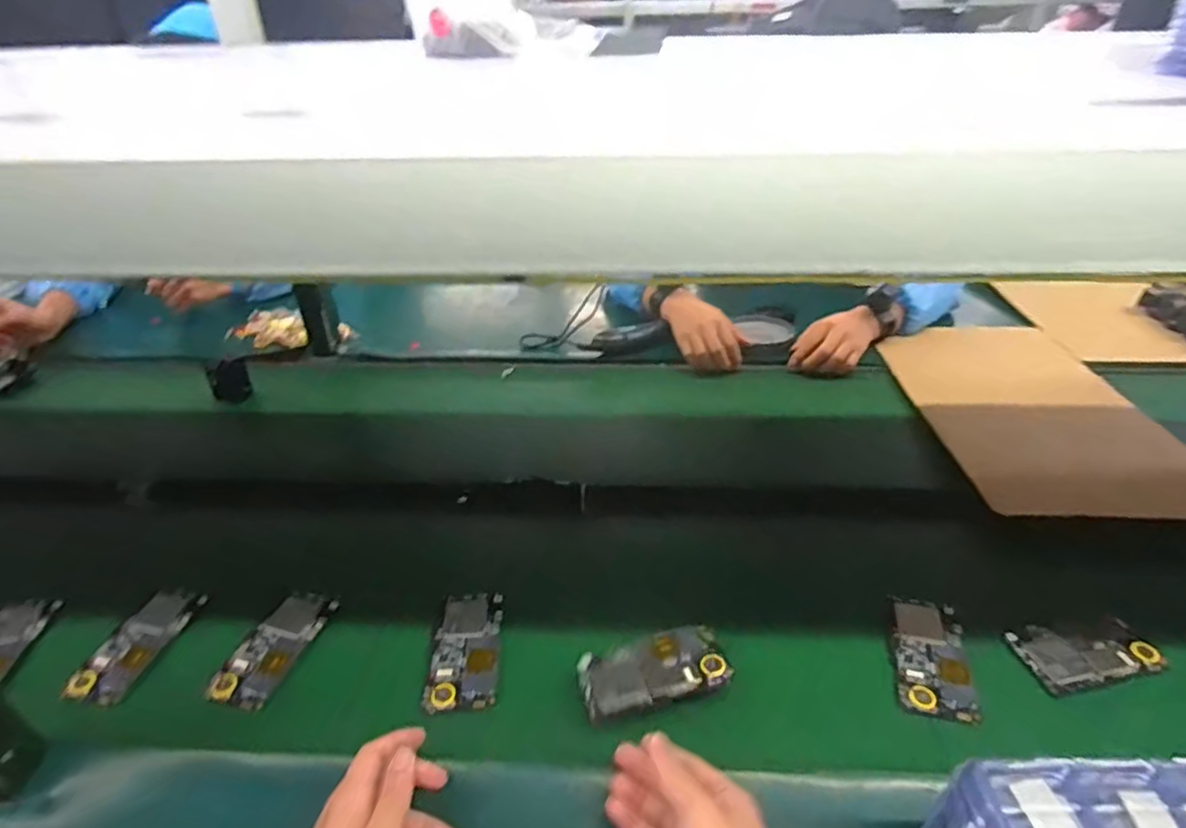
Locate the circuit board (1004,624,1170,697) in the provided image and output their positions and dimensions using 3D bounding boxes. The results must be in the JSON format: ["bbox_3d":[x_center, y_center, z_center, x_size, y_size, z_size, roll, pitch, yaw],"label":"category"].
[{"bbox_3d":[0.453,0.217,0.588,0.116,0.007,0.063,-6,37,-8],"label":"circuit board"}]

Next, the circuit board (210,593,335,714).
[{"bbox_3d":[-0.304,0.221,0.617,0.059,0.016,0.124,11,38,14],"label":"circuit board"}]

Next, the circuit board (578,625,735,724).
[{"bbox_3d":[0.052,0.220,0.553,0.124,0.012,0.067,-13,31,-6],"label":"circuit board"}]

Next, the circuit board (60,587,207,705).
[{"bbox_3d":[-0.443,0.222,0.624,0.061,0.019,0.121,10,38,13],"label":"circuit board"}]

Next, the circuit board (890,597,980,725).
[{"bbox_3d":[0.310,0.224,0.588,0.063,0.013,0.117,10,38,14],"label":"circuit board"}]

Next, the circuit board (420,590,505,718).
[{"bbox_3d":[-0.119,0.224,0.609,0.060,0.016,0.123,-1,37,-1],"label":"circuit board"}]

